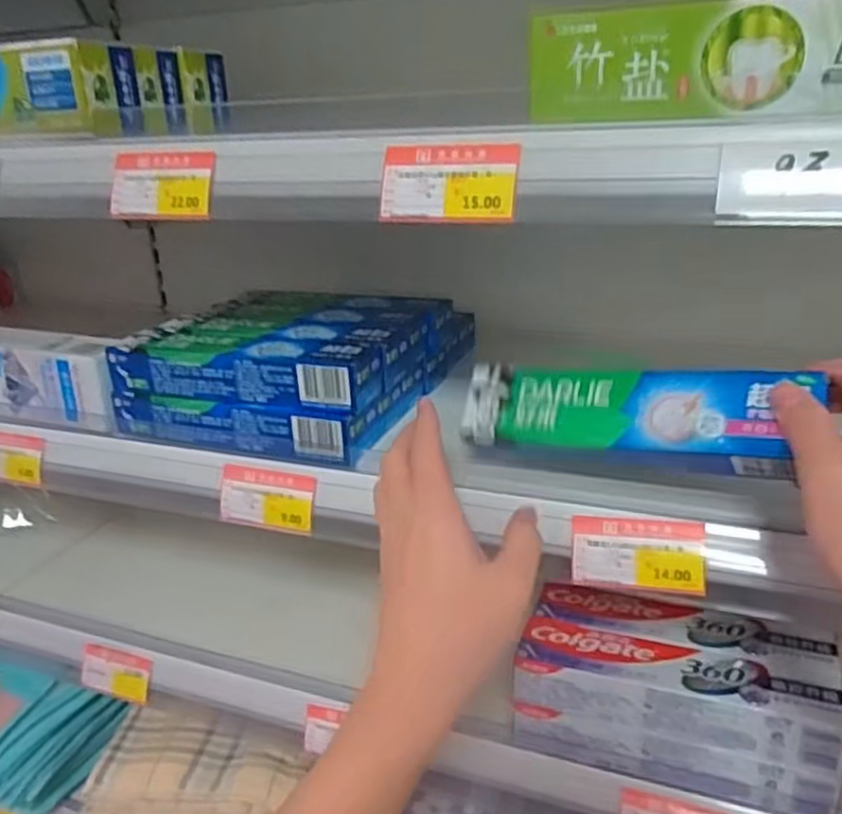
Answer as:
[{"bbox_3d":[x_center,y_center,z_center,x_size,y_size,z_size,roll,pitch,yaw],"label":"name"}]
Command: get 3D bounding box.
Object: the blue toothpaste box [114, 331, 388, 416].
[{"bbox_3d":[-0.119,-0.026,0.498,0.182,0.033,0.046,5,24,19],"label":"blue toothpaste box"}]

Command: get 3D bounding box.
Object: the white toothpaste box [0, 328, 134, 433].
[{"bbox_3d":[-0.318,-0.030,0.576,0.236,0.066,0.045,6,24,21],"label":"white toothpaste box"}]

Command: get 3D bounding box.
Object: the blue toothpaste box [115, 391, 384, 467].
[{"bbox_3d":[-0.120,0.007,0.506,0.183,0.034,0.045,4,24,18],"label":"blue toothpaste box"}]

